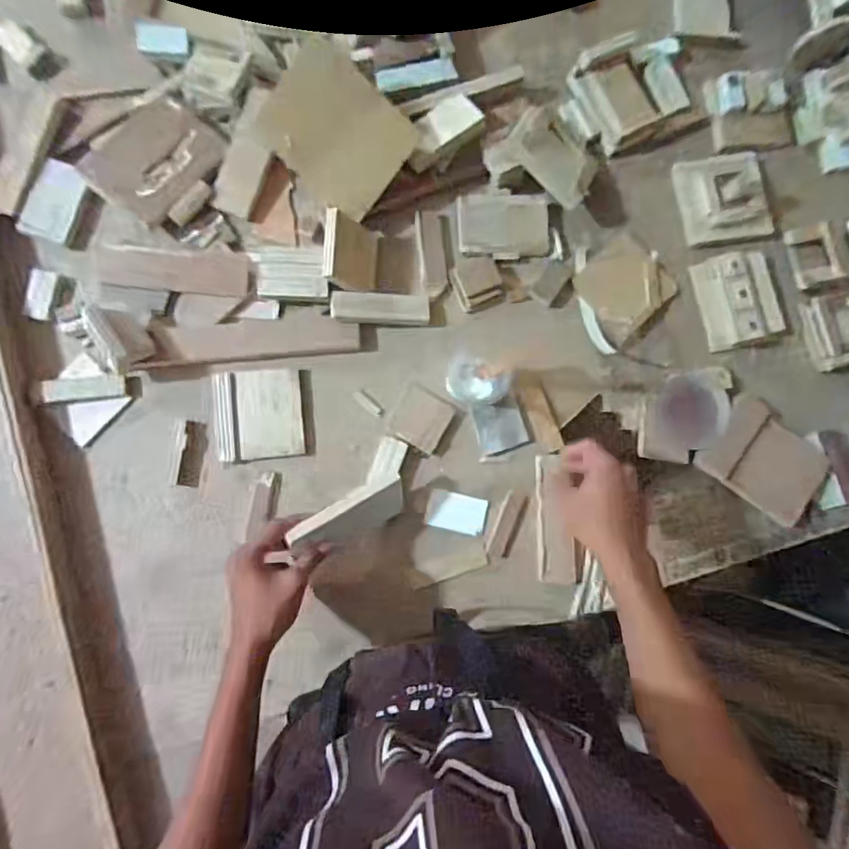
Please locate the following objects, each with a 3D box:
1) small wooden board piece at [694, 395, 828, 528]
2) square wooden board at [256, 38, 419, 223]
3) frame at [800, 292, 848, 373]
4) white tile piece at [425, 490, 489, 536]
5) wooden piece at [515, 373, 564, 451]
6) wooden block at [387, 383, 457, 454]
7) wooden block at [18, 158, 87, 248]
[{"bbox_3d":[0.436,0.044,0.650,0.138,0.012,0.121,38,84,-2],"label":"small wooden board piece"},{"bbox_3d":[-0.102,-0.340,0.603,0.156,0.017,0.134,39,116,-20],"label":"square wooden board"},{"bbox_3d":[0.557,-0.127,0.670,0.094,0.031,0.098,-12,88,-6],"label":"frame"},{"bbox_3d":[0.040,0.109,0.633,0.072,0.004,0.046,14,86,-4],"label":"white tile piece"},{"bbox_3d":[0.144,-0.016,0.642,0.035,0.005,0.104,-19,81,-11],"label":"wooden piece"},{"bbox_3d":[-0.003,-0.007,0.629,0.064,0.006,0.066,31,85,-3],"label":"wooden block"},{"bbox_3d":[-0.450,-0.273,0.624,0.052,0.011,0.100,16,85,-4],"label":"wooden block"}]

